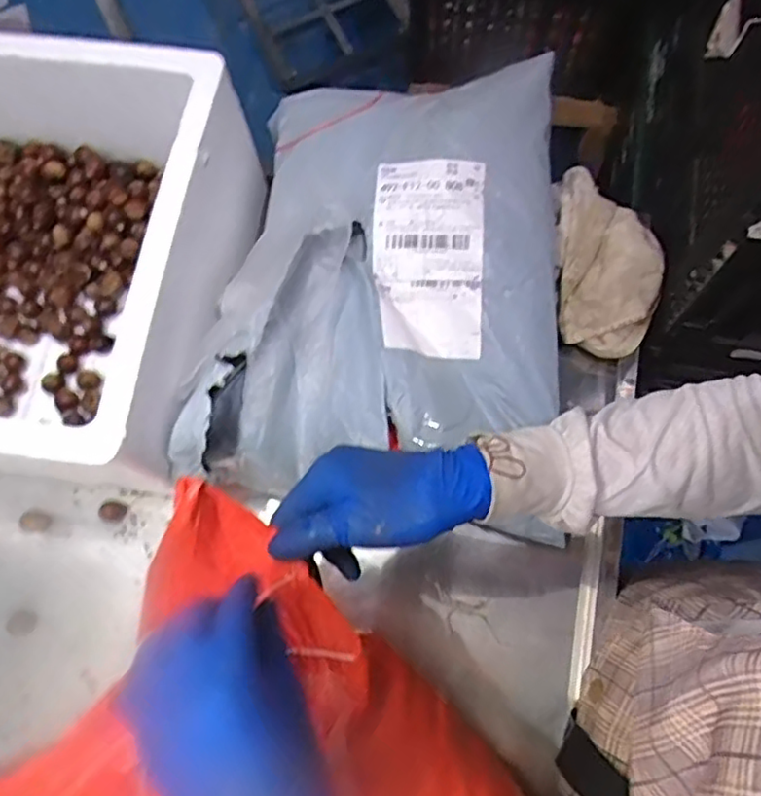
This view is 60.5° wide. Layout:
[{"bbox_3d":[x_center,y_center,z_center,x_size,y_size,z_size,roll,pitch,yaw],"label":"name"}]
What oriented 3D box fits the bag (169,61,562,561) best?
[{"bbox_3d":[0.012,-0.104,0.583,0.313,0.127,0.398,7,73,4],"label":"bag"}]

